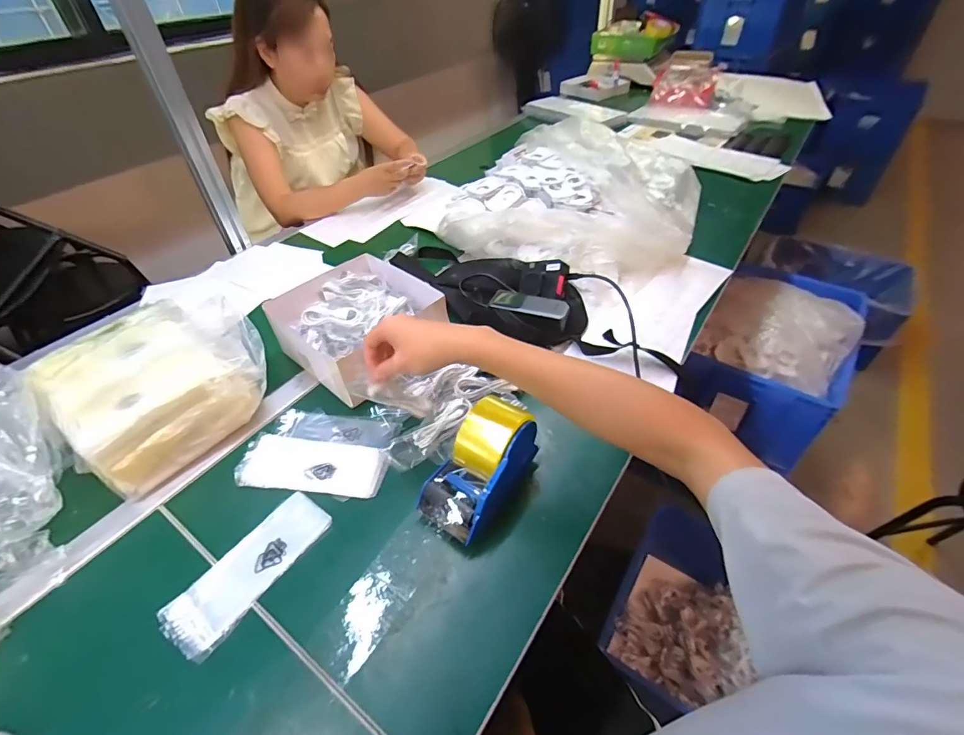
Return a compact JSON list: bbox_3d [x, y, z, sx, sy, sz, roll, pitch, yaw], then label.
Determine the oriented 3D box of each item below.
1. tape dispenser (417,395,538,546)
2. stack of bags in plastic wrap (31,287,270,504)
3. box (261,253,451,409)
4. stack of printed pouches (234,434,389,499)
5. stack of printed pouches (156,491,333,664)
[{"bbox_3d":[-0.001,0.114,0.505,0.082,0.092,0.148,27,52,26],"label":"tape dispenser"},{"bbox_3d":[-0.438,0.013,0.611,0.222,0.130,0.237,32,55,30],"label":"stack of bags in plastic wrap"},{"bbox_3d":[-0.196,-0.073,0.711,0.223,0.086,0.211,33,55,30],"label":"box"},{"bbox_3d":[-0.217,0.125,0.570,0.189,0.011,0.074,4,46,7],"label":"stack of printed pouches"},{"bbox_3d":[-0.251,0.215,0.483,0.072,0.007,0.172,24,51,24],"label":"stack of printed pouches"}]

